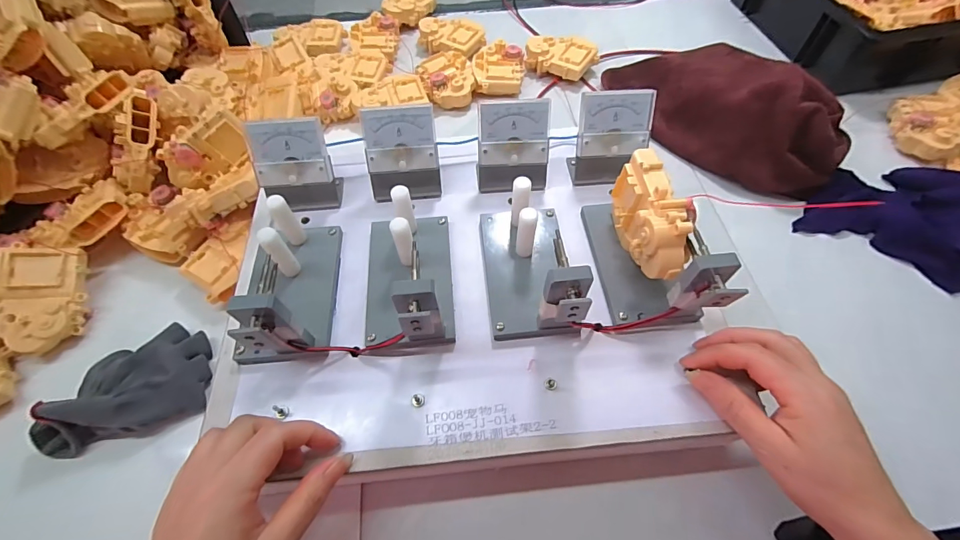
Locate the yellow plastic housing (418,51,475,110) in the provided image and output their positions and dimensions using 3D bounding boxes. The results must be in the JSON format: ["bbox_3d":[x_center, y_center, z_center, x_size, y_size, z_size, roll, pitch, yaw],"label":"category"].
[{"bbox_3d":[-0.045,-0.264,0.570,0.066,0.024,0.097,-20,60,-11],"label":"yellow plastic housing"}]

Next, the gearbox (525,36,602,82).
[{"bbox_3d":[0.115,-0.305,0.591,0.096,0.028,0.060,23,62,14],"label":"gearbox"}]

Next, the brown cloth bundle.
[{"bbox_3d":[0.295,-0.209,0.505,0.137,0.098,0.292,-29,62,-16],"label":"brown cloth bundle"}]

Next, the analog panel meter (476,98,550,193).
[{"bbox_3d":[0.030,-0.110,0.381,0.066,0.073,0.041,-2,59,-1],"label":"analog panel meter"}]

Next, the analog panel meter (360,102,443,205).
[{"bbox_3d":[-0.070,-0.103,0.377,0.063,0.075,0.041,-2,59,-1],"label":"analog panel meter"}]

